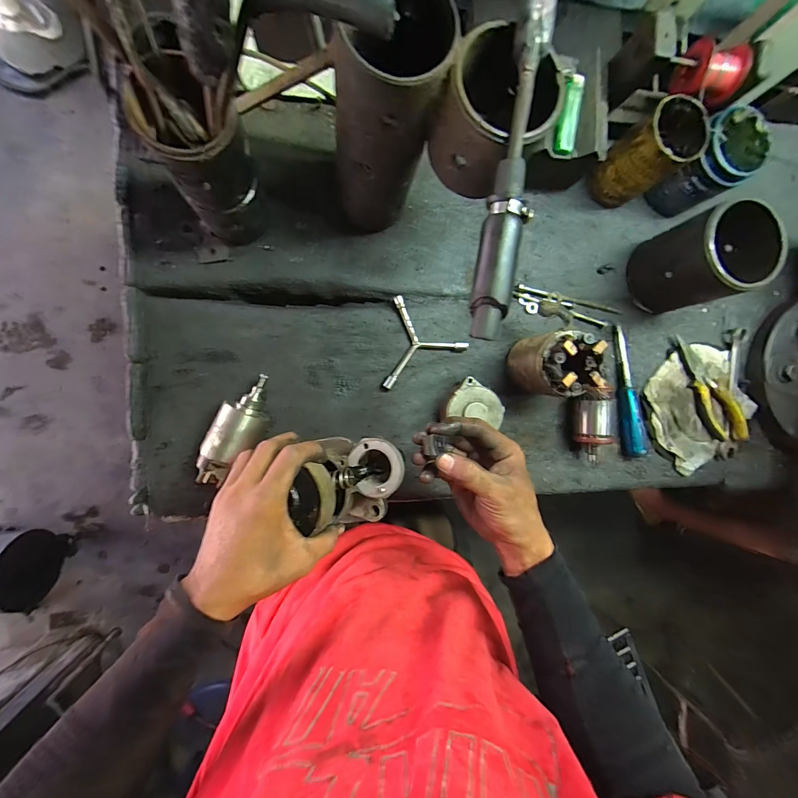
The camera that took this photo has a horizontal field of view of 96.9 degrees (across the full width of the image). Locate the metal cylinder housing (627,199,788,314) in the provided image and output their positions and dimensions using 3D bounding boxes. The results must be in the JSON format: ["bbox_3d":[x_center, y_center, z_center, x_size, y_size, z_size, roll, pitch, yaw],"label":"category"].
[{"bbox_3d":[0.402,-0.184,0.479,0.110,0.127,0.106,-20,94,-8],"label":"metal cylinder housing"}]

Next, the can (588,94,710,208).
[{"bbox_3d":[0.321,-0.316,0.464,0.075,0.111,0.072,0,91,-9],"label":"can"}]

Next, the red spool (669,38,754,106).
[{"bbox_3d":[0.361,-0.378,0.412,0.064,0.046,0.048,6,90,-9],"label":"red spool"}]

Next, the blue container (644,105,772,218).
[{"bbox_3d":[0.419,-0.318,0.487,0.087,0.112,0.090,0,91,-9],"label":"blue container"}]

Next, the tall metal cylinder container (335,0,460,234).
[{"bbox_3d":[-0.014,-0.261,0.346,0.084,0.200,0.095,16,88,-8],"label":"tall metal cylinder container"}]

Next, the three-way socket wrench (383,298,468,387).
[{"bbox_3d":[0.039,-0.070,0.485,0.106,0.018,0.120,7,90,-9],"label":"three-way socket wrench"}]

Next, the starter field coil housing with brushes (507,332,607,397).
[{"bbox_3d":[0.197,-0.042,0.449,0.073,0.105,0.073,0,91,-9],"label":"starter field coil housing with brushes"}]

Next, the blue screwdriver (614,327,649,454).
[{"bbox_3d":[0.347,-0.012,0.525,0.032,0.028,0.189,-4,91,-9],"label":"blue screwdriver"}]

